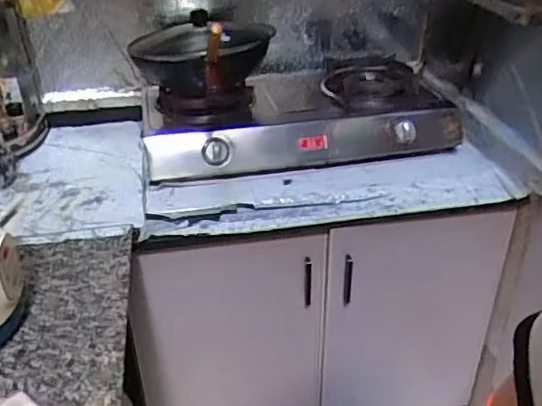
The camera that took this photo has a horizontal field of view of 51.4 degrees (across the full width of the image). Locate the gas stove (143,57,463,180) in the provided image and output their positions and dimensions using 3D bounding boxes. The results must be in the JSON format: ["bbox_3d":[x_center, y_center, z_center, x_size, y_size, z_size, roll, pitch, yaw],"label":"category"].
[{"bbox_3d":[0.052,-0.237,1.403,0.701,0.121,0.426,-7,32,-9],"label":"gas stove"}]

